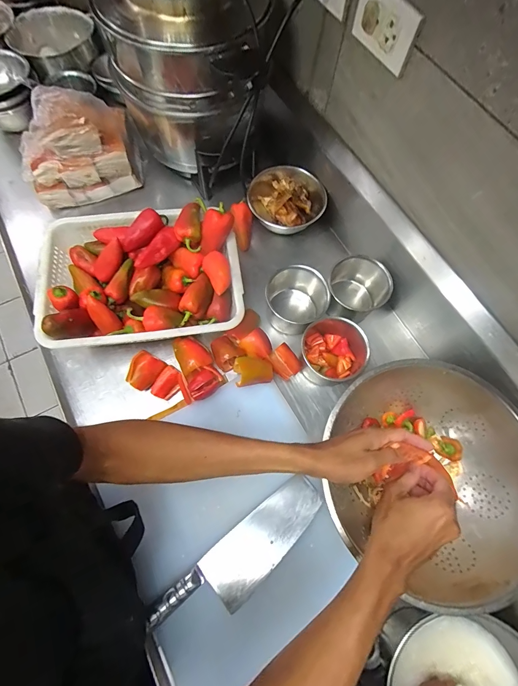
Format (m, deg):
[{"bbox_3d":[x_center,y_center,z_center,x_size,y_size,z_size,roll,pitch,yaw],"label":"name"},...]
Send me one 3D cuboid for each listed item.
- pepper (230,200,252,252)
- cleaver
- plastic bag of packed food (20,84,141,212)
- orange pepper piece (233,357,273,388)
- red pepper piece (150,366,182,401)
[{"bbox_3d":[-0.038,-0.260,0.719,0.044,0.052,0.096,-1,70,-3],"label":"pepper"},{"bbox_3d":[-0.020,0.329,0.486,0.292,0.025,0.083,-36,75,-14],"label":"cleaver"},{"bbox_3d":[-0.406,-0.448,0.706,0.222,0.174,0.168,-14,71,-7],"label":"plastic bag of packed food"},{"bbox_3d":[-0.011,0.049,0.574,0.065,0.031,0.049,-7,70,-5],"label":"orange pepper piece"},{"bbox_3d":[-0.170,0.077,0.598,0.041,0.031,0.060,32,72,9],"label":"red pepper piece"}]

